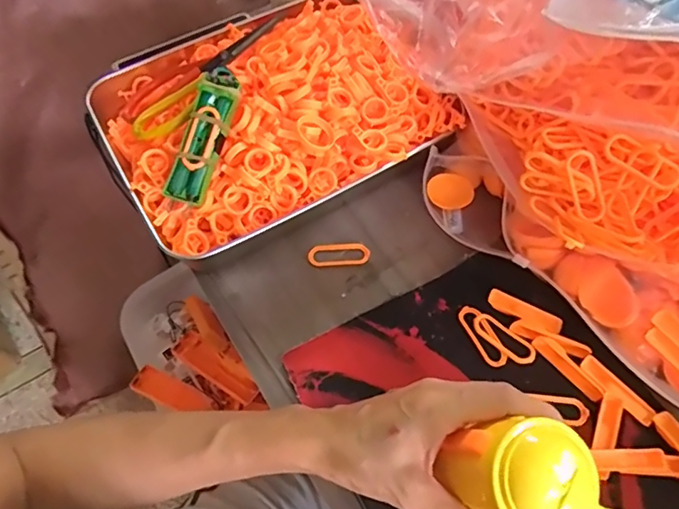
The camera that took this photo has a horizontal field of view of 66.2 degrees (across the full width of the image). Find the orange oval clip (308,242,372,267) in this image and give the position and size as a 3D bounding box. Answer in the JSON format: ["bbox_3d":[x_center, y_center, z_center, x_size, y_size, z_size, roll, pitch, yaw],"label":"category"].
[{"bbox_3d":[0.000,0.000,0.473,0.055,0.004,0.021,-3,60,1],"label":"orange oval clip"}]

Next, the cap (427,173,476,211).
[{"bbox_3d":[0.106,-0.060,0.495,0.042,0.004,0.034,1,91,5],"label":"cap"}]

